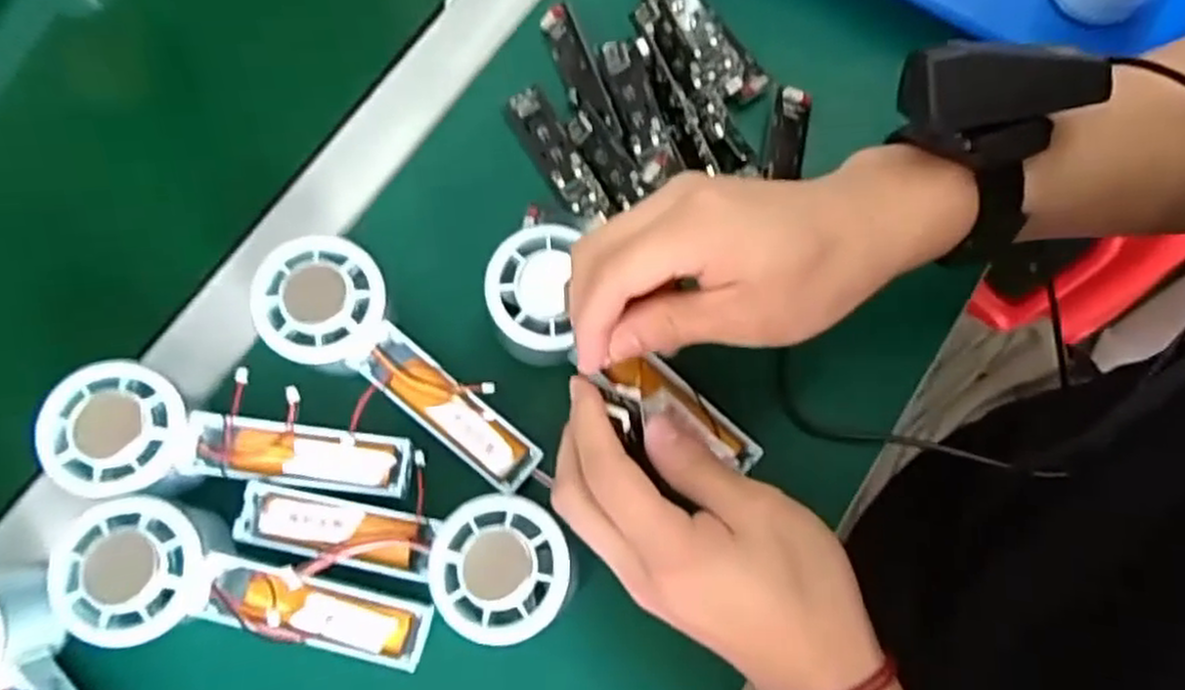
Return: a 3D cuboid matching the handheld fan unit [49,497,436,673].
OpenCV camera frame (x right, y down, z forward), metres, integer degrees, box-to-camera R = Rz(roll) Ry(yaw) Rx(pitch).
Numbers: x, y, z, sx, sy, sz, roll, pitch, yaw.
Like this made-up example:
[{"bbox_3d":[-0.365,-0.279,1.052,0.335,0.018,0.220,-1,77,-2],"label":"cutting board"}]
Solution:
[{"bbox_3d":[-0.149,0.111,0.346,0.150,0.051,0.054,17,74,-8],"label":"handheld fan unit"}]

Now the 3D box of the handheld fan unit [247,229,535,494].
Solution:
[{"bbox_3d":[-0.089,0.011,0.359,0.149,0.027,0.053,41,77,-6],"label":"handheld fan unit"}]

